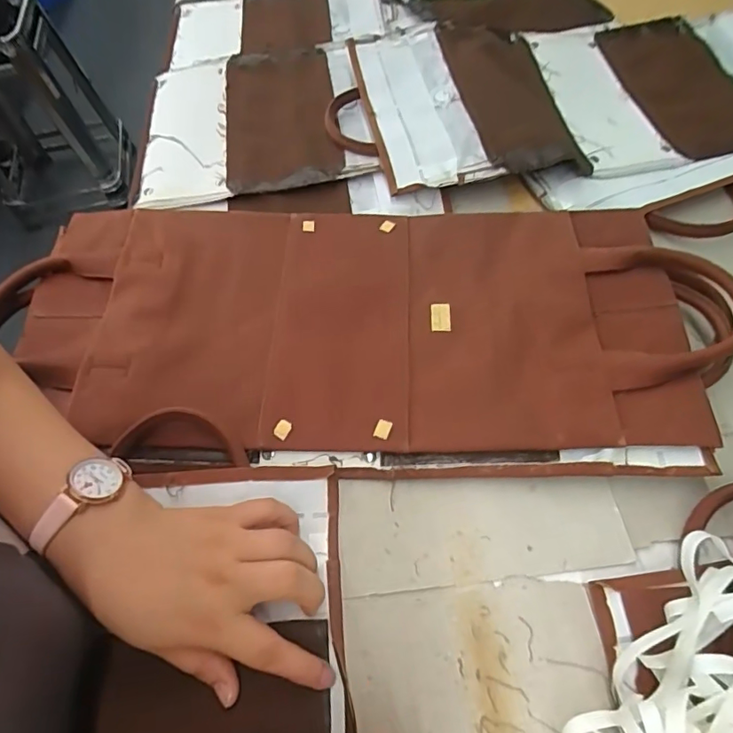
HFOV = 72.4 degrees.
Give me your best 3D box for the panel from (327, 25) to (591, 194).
[{"bbox_3d":[0.078,-0.280,0.524,0.224,0.047,0.242,-11,60,-5],"label":"panel"}]

